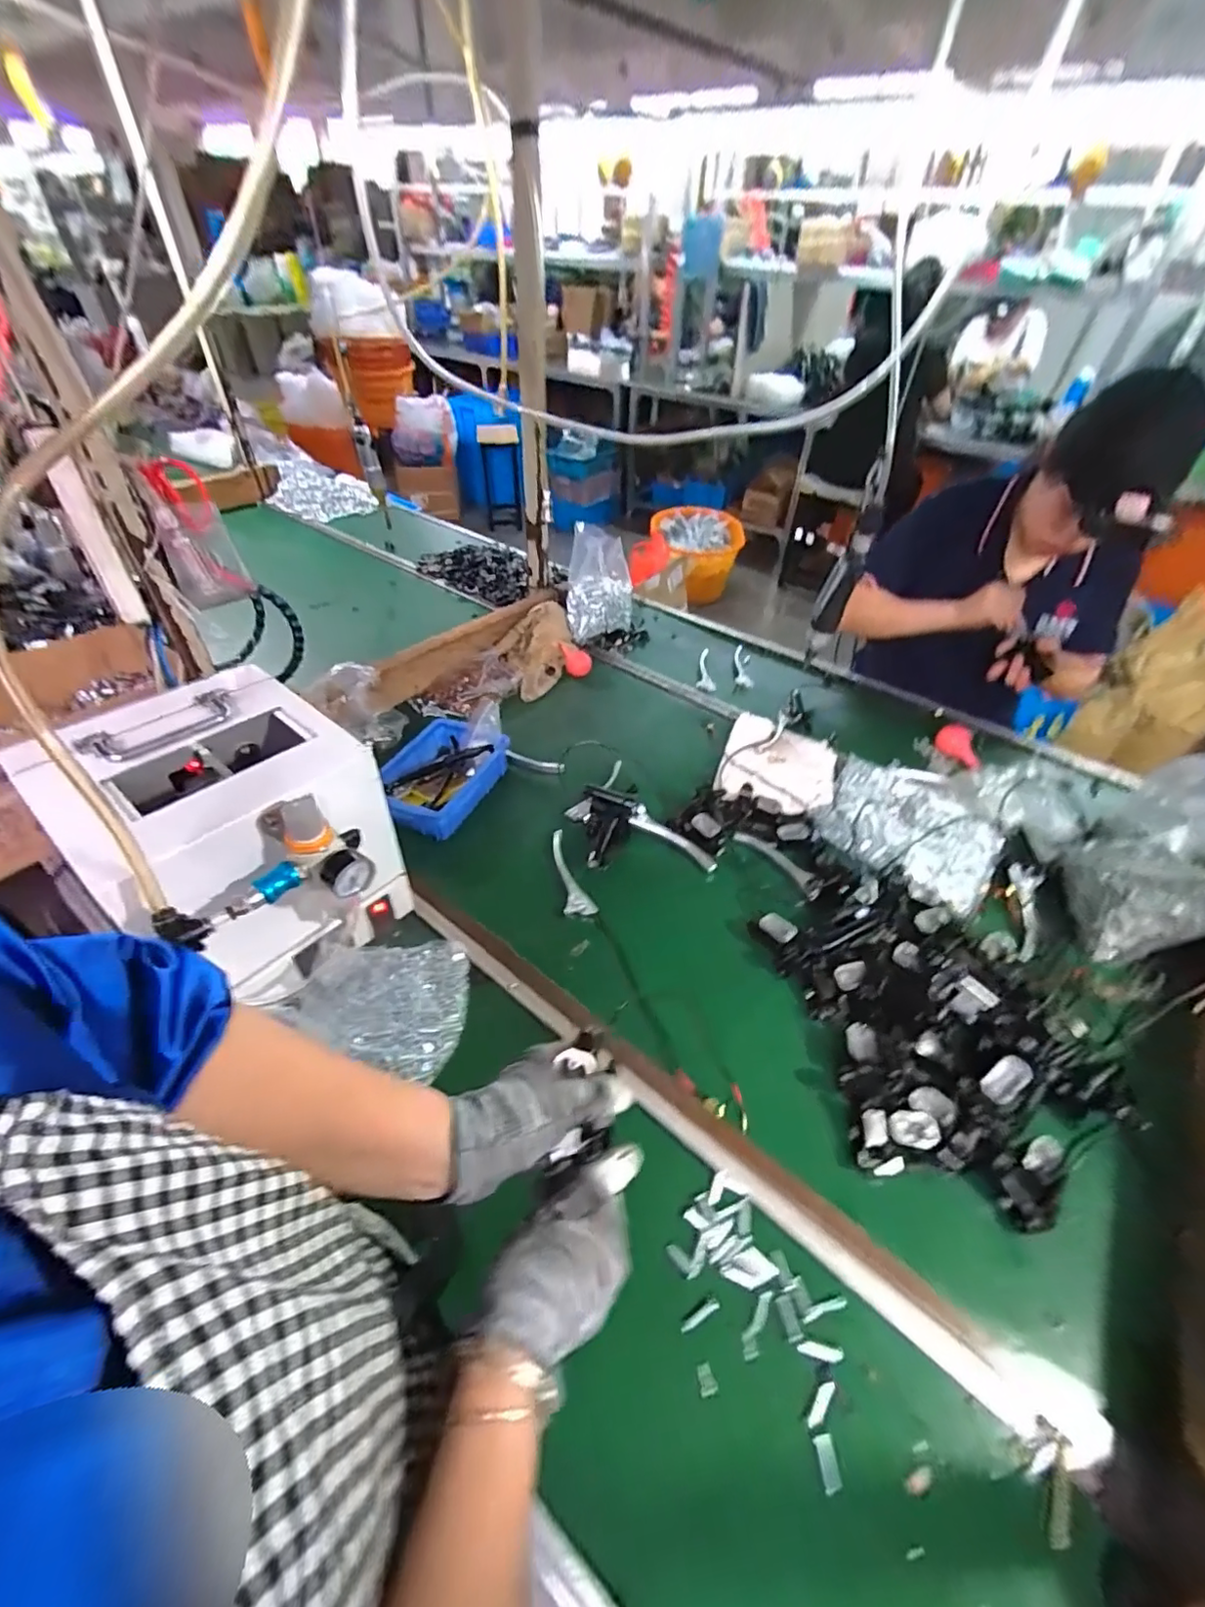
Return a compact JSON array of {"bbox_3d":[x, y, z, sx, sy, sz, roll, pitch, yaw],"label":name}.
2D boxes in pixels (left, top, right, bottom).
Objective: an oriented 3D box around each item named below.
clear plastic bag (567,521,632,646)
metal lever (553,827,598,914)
[{"bbox_3d":[-0.005,-0.459,1.193,0.136,0.162,0.157,-1,45,-3],"label":"clear plastic bag"},{"bbox_3d":[-0.046,0.089,0.771,0.039,0.015,0.139,-11,46,-13],"label":"metal lever"}]

